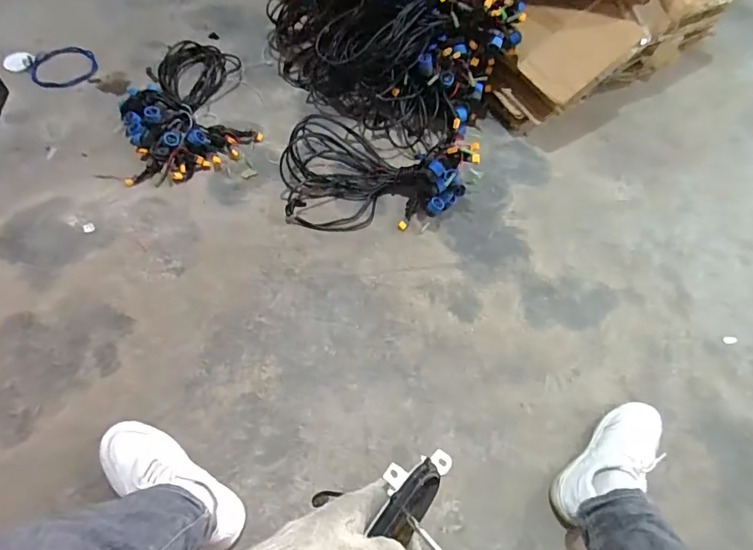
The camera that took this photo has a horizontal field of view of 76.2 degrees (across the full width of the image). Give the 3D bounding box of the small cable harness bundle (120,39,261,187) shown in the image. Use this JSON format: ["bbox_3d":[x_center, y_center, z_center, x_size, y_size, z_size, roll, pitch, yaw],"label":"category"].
[{"bbox_3d":[-0.481,-0.443,1.203,0.311,0.078,0.476,-13,63,-9],"label":"small cable harness bundle"}]

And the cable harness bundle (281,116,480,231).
[{"bbox_3d":[-0.004,-0.231,1.084,0.414,0.147,0.287,16,62,3],"label":"cable harness bundle"}]

